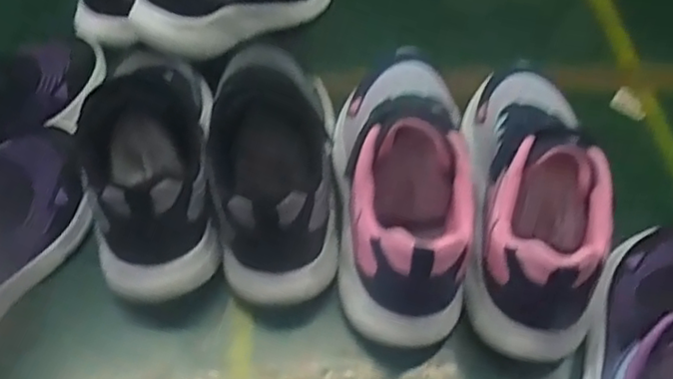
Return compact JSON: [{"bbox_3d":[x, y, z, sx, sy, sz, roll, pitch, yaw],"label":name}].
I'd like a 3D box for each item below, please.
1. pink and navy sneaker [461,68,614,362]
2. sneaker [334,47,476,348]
[{"bbox_3d":[0.137,0.001,0.439,0.082,0.088,0.208,8,52,1],"label":"pink and navy sneaker"},{"bbox_3d":[0.045,-0.012,0.438,0.077,0.093,0.217,2,52,-4],"label":"sneaker"}]

